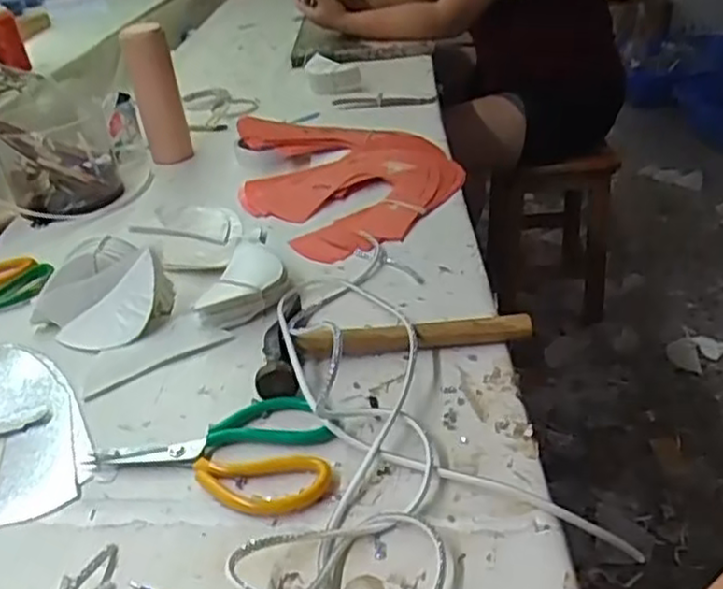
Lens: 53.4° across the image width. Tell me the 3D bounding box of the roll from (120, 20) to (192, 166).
[{"bbox_3d":[-0.292,-0.287,1.030,0.059,0.184,0.051,-16,34,-16],"label":"roll"}]

